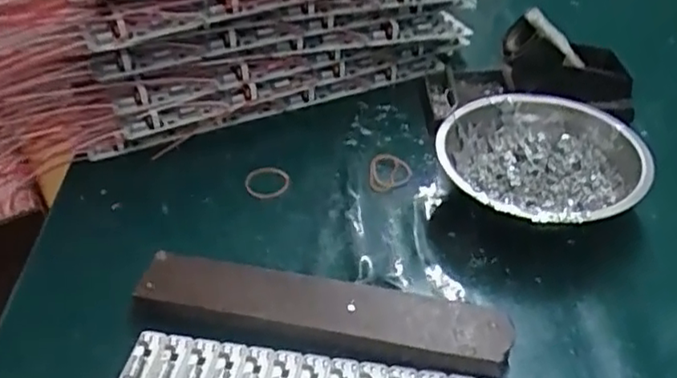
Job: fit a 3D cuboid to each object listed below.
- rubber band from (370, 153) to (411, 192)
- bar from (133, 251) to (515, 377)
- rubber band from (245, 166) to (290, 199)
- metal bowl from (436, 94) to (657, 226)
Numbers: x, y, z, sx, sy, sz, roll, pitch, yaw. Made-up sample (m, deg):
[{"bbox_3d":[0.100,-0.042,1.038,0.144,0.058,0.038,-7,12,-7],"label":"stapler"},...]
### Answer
[{"bbox_3d":[0.035,-0.012,0.441,0.029,0.006,0.036,4,50,2],"label":"rubber band"},{"bbox_3d":[-0.011,0.064,0.341,0.196,0.014,0.035,9,43,12],"label":"bar"},{"bbox_3d":[-0.048,-0.006,0.432,0.030,0.004,0.029,-4,42,-3],"label":"rubber band"},{"bbox_3d":[0.123,-0.010,0.402,0.119,0.041,0.123,-1,42,1],"label":"metal bowl"}]

